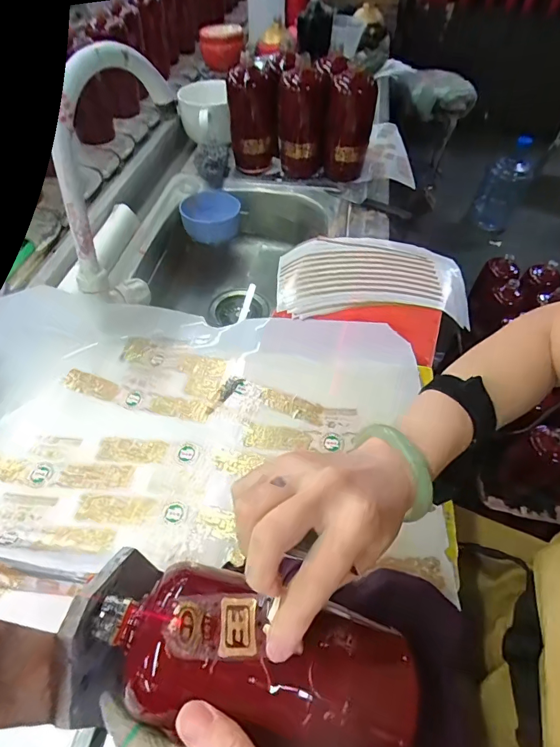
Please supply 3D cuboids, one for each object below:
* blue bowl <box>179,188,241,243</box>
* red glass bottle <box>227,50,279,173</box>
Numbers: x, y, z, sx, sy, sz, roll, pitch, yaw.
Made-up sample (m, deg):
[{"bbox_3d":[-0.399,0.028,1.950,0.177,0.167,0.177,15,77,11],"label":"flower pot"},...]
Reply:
[{"bbox_3d":[-0.130,-0.296,0.765,0.104,0.049,0.095,1,53,-2],"label":"blue bowl"},{"bbox_3d":[-0.051,-0.486,0.767,0.087,0.175,0.086,-2,53,-4],"label":"red glass bottle"}]

